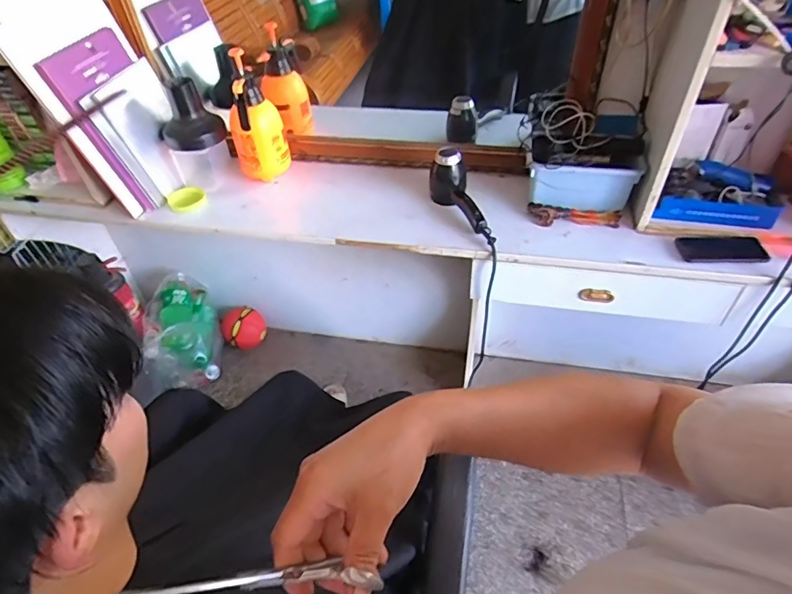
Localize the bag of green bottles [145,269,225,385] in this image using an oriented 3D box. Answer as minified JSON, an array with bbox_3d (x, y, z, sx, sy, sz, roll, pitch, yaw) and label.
[{"bbox_3d":[-0.770,0.109,1.740,0.233,0.264,0.339,-14,45,-10],"label":"bag of green bottles"}]

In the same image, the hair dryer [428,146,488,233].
[{"bbox_3d":[0.139,-0.237,1.101,0.077,0.132,0.203,-12,44,-8],"label":"hair dryer"}]

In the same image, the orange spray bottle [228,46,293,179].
[{"bbox_3d":[-0.351,-0.432,1.210,0.133,0.298,0.120,-12,44,-8],"label":"orange spray bottle"}]

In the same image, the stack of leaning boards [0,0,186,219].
[{"bbox_3d":[-0.666,-0.467,1.167,0.056,0.450,0.303,-3,44,27],"label":"stack of leaning boards"}]

